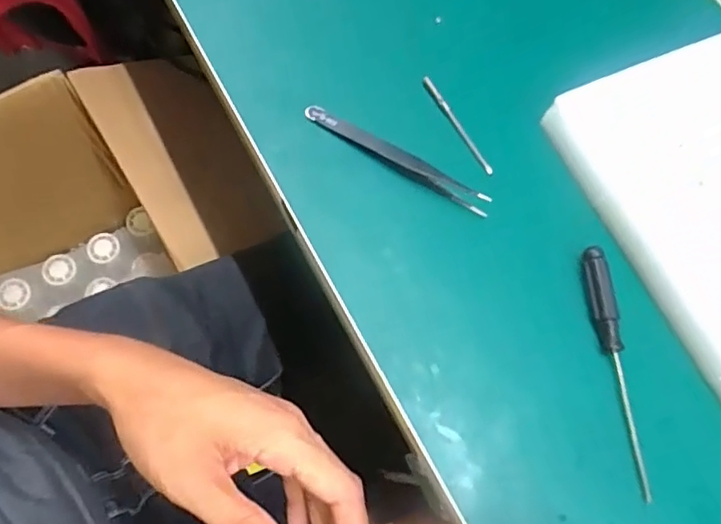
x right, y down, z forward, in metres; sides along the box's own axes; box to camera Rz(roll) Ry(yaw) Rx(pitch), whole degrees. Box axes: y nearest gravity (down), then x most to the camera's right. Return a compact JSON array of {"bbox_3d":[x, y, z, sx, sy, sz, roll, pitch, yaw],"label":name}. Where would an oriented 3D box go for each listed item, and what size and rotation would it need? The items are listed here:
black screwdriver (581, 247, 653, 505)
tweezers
[{"bbox_3d":[0.137,0.056,0.305,0.014,0.010,0.131,-3,69,-4],"label":"black screwdriver"},{"bbox_3d":[0.021,-0.064,0.348,0.125,0.011,0.012,32,71,9],"label":"tweezers"}]

